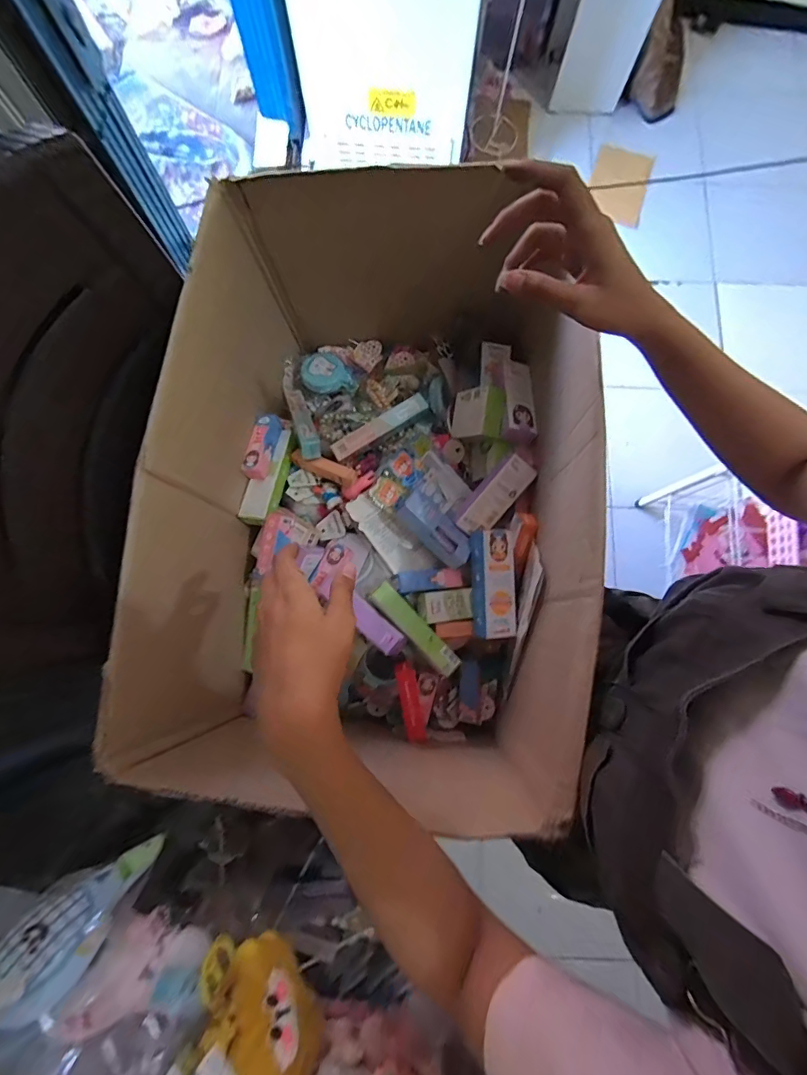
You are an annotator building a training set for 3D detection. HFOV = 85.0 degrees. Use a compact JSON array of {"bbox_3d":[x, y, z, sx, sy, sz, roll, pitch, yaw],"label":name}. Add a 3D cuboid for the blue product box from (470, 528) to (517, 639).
[{"bbox_3d":[0.107,0.052,0.512,0.050,0.019,0.123,-1,80,-1],"label":"blue product box"}]

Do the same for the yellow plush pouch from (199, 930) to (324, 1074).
[{"bbox_3d":[-0.085,0.294,0.266,0.030,0.068,0.075,-43,80,14],"label":"yellow plush pouch"}]

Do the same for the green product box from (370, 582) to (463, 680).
[{"bbox_3d":[0.014,0.103,0.499,0.028,0.018,0.126,-44,83,-8],"label":"green product box"}]

